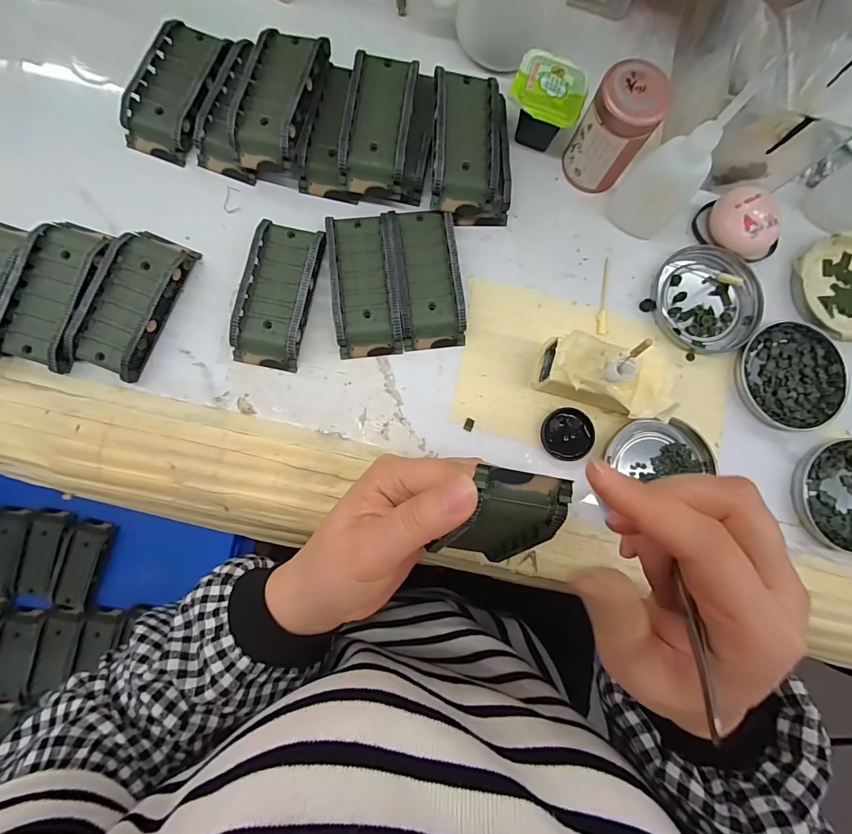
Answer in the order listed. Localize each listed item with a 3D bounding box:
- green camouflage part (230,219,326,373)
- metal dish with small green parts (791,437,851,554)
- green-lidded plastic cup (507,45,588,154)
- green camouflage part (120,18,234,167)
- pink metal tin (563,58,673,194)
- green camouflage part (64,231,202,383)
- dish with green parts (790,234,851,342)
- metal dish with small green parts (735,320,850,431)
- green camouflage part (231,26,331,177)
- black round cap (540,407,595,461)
[{"bbox_3d":[-0.100,-0.082,0.277,0.045,0.019,0.095,12,83,-2],"label":"green camouflage part"},{"bbox_3d":[0.302,0.055,0.291,0.078,0.009,0.077,0,83,-4],"label":"metal dish with small green parts"},{"bbox_3d":[0.083,-0.218,0.293,0.049,0.036,0.052,20,82,-1],"label":"green-lidded plastic cup"},{"bbox_3d":[-0.175,-0.231,0.291,0.049,0.020,0.094,17,82,-1],"label":"green camouflage part"},{"bbox_3d":[0.127,-0.194,0.282,0.043,0.064,0.042,0,83,-4],"label":"pink metal tin"},{"bbox_3d":[-0.194,-0.077,0.269,0.045,0.016,0.096,22,82,-1],"label":"green camouflage part"},{"bbox_3d":[0.316,-0.097,0.309,0.076,0.015,0.078,0,83,-4],"label":"dish with green parts"},{"bbox_3d":[0.265,-0.030,0.299,0.075,0.011,0.077,0,83,-4],"label":"metal dish with small green parts"},{"bbox_3d":[-0.101,-0.216,0.283,0.046,0.036,0.095,15,82,-2],"label":"green camouflage part"},{"bbox_3d":[0.098,0.012,0.284,0.035,0.005,0.035,0,83,-4],"label":"black round cap"}]

